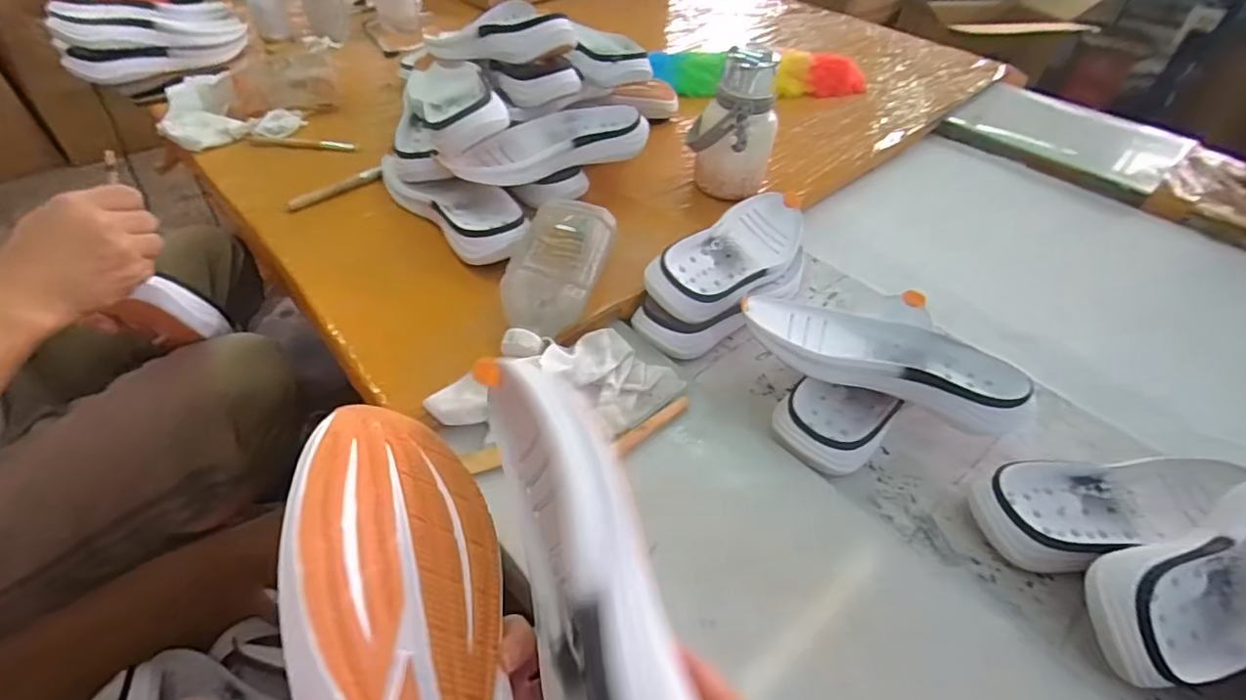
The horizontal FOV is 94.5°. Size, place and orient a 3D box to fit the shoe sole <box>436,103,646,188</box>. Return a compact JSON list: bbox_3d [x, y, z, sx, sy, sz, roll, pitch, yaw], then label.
[{"bbox_3d":[-0.097,-0.263,0.731,0.263,0.036,0.099,-16,48,-19],"label":"shoe sole"}]

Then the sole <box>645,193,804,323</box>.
[{"bbox_3d":[0.137,-0.117,0.676,0.094,0.049,0.270,31,51,26],"label":"sole"}]

